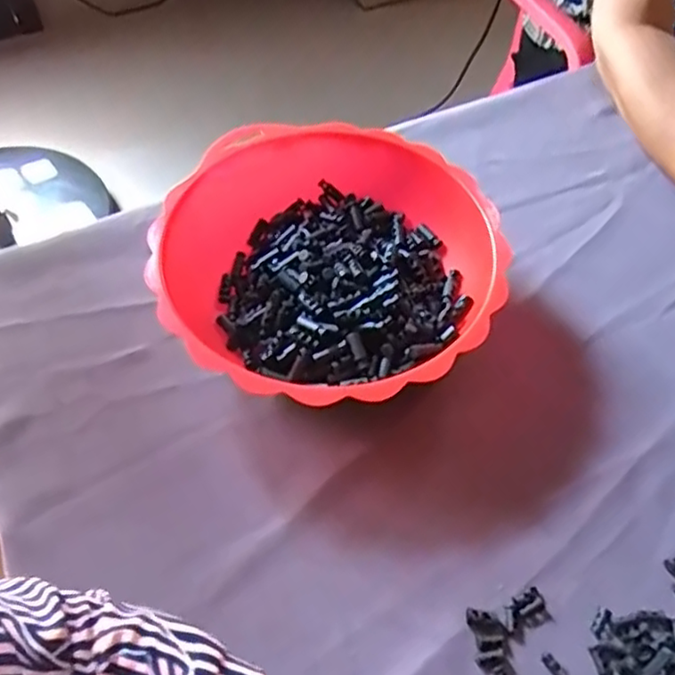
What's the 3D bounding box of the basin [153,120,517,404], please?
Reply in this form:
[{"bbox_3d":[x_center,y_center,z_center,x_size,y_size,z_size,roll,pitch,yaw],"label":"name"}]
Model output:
[{"bbox_3d":[-0.003,-0.049,0.490,0.233,0.081,0.221,0,57,-1],"label":"basin"}]

